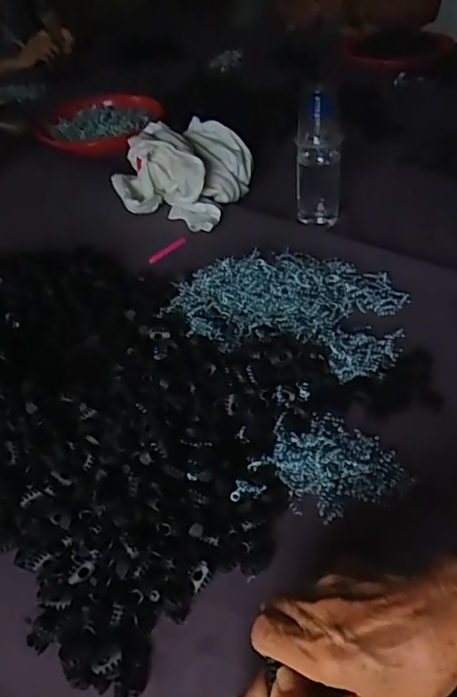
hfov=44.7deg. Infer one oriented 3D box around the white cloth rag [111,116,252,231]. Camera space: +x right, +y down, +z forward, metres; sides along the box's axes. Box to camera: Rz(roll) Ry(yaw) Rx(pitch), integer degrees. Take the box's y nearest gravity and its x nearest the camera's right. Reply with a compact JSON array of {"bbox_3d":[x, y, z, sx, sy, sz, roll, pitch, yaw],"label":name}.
[{"bbox_3d":[-0.076,-0.271,0.835,0.191,0.094,0.183,15,46,24],"label":"white cloth rag"}]

